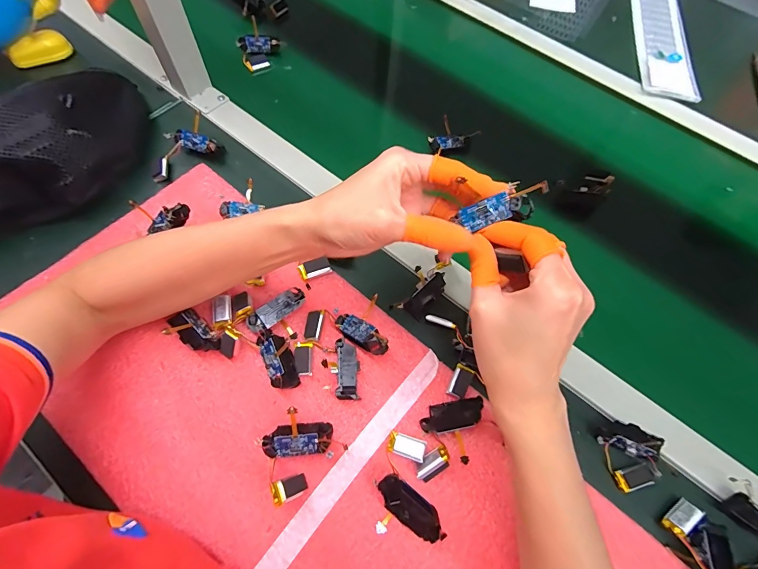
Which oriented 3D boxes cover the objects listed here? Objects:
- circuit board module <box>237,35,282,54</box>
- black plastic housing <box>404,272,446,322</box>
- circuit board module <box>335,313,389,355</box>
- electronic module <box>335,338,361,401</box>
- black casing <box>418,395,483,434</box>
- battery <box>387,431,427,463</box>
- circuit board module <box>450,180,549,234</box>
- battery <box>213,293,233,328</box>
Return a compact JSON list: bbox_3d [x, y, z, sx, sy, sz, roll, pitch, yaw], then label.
[{"bbox_3d":[-0.173,-0.345,0.536,0.058,0.024,0.012,-10,65,-8],"label":"circuit board module"},{"bbox_3d":[0.050,0.010,0.379,0.019,0.013,0.052,41,86,15],"label":"black plastic housing"},{"bbox_3d":[-0.017,0.043,0.335,0.053,0.018,0.019,30,65,25],"label":"circuit board module"},{"bbox_3d":[-0.028,0.076,0.332,0.020,0.021,0.052,-2,64,-4],"label":"electronic module"},{"bbox_3d":[0.063,0.114,0.321,0.052,0.021,0.024,-7,65,-7],"label":"black casing"},{"bbox_3d":[0.023,0.134,0.309,0.032,0.005,0.016,13,72,14],"label":"battery"},{"bbox_3d":[0.079,-0.050,0.244,0.061,0.006,0.017,-19,59,31],"label":"circuit board module"},{"bbox_3d":[-0.146,0.025,0.347,0.015,0.005,0.031,-10,65,-8],"label":"battery"}]

